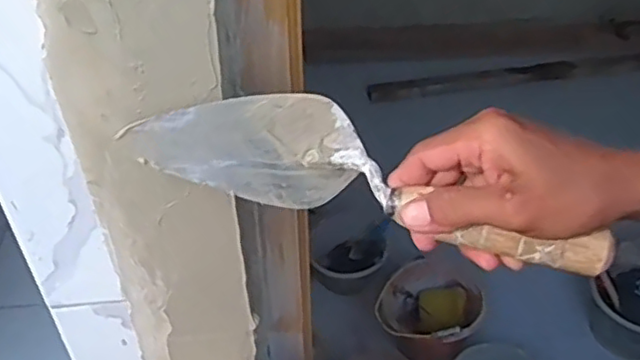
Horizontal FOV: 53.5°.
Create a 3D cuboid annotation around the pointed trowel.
[{"bbox_3d":[0.028,0.004,0.412,0.299,0.086,0.051,16,44,11],"label":"pointed trowel"}]

